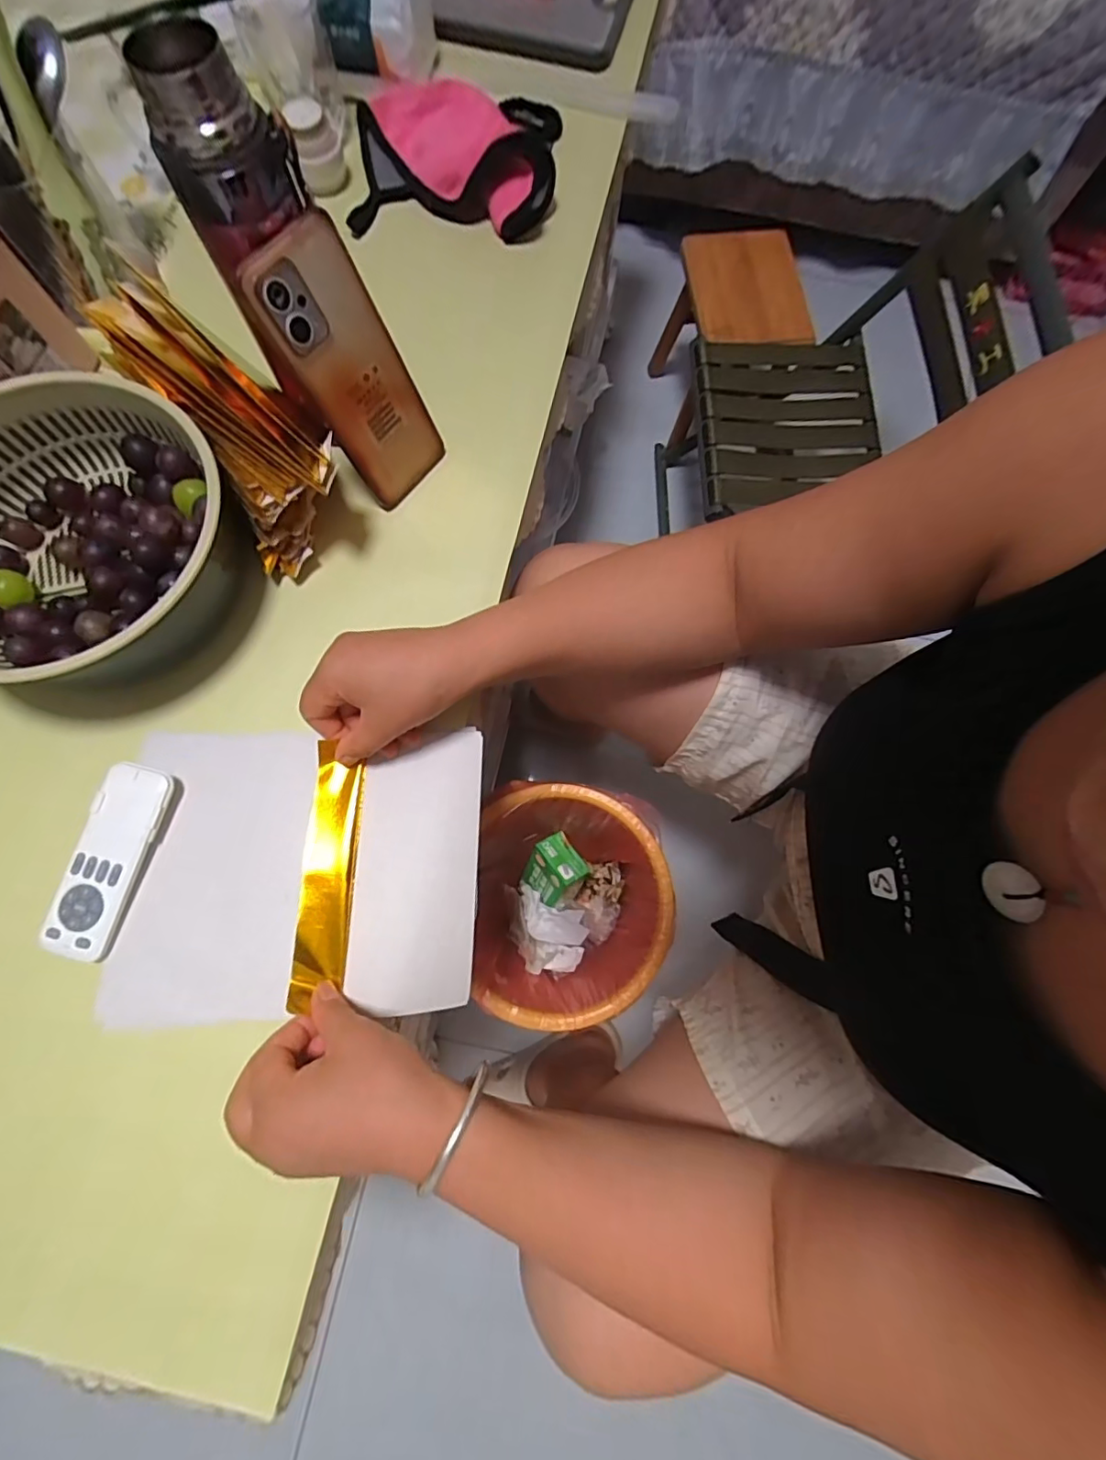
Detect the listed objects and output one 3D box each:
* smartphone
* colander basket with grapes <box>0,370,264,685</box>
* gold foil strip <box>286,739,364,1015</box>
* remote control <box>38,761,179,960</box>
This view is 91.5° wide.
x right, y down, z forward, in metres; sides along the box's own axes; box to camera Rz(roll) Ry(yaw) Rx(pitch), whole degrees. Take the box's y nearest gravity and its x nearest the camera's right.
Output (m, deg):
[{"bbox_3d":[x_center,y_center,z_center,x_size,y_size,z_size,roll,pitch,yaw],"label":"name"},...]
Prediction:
[{"bbox_3d":[-0.135,-0.242,0.375,0.015,0.162,0.073,32,77,29],"label":"smartphone"},{"bbox_3d":[-0.339,-0.134,0.386,0.212,0.078,0.210,0,76,-1],"label":"colander basket with grapes"},{"bbox_3d":[-0.153,0.094,0.368,0.033,0.010,0.166,4,76,-13],"label":"gold foil strip"},{"bbox_3d":[-0.299,0.087,0.366,0.046,0.014,0.126,14,76,2],"label":"remote control"}]

